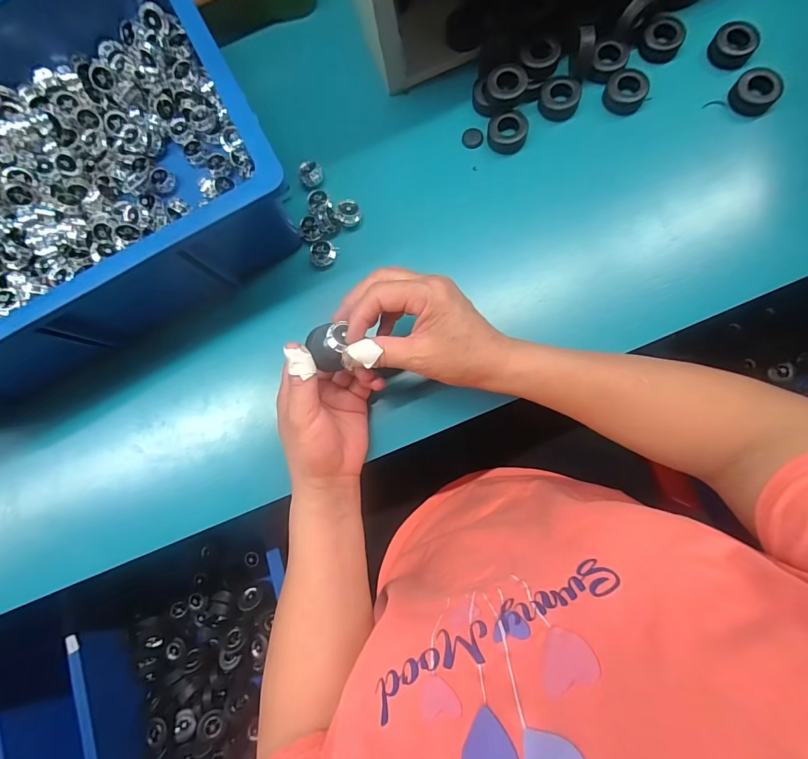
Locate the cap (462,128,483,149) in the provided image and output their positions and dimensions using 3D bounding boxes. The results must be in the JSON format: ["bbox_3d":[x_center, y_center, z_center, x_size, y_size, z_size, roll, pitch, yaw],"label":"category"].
[{"bbox_3d":[0.069,-0.243,0.403,0.020,0.004,0.020,0,84,5],"label":"cap"}]

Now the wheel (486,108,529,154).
[{"bbox_3d":[0.101,-0.243,0.391,0.038,0.017,0.034,4,85,5],"label":"wheel"}]

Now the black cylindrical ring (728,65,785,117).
[{"bbox_3d":[0.334,-0.272,0.378,0.036,0.014,0.039,0,84,5],"label":"black cylindrical ring"}]

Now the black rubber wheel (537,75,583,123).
[{"bbox_3d":[0.154,-0.278,0.399,0.039,0.022,0.032,12,85,6],"label":"black rubber wheel"}]

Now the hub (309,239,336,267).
[{"bbox_3d":[-0.080,-0.123,0.390,0.023,0.011,0.022,0,84,5],"label":"hub"}]

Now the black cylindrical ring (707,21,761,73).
[{"bbox_3d":[0.322,-0.326,0.391,0.039,0.017,0.037,0,84,5],"label":"black cylindrical ring"}]

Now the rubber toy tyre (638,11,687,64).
[{"bbox_3d":[0.258,-0.341,0.400,0.038,0.020,0.044,27,87,7],"label":"rubber toy tyre"}]

